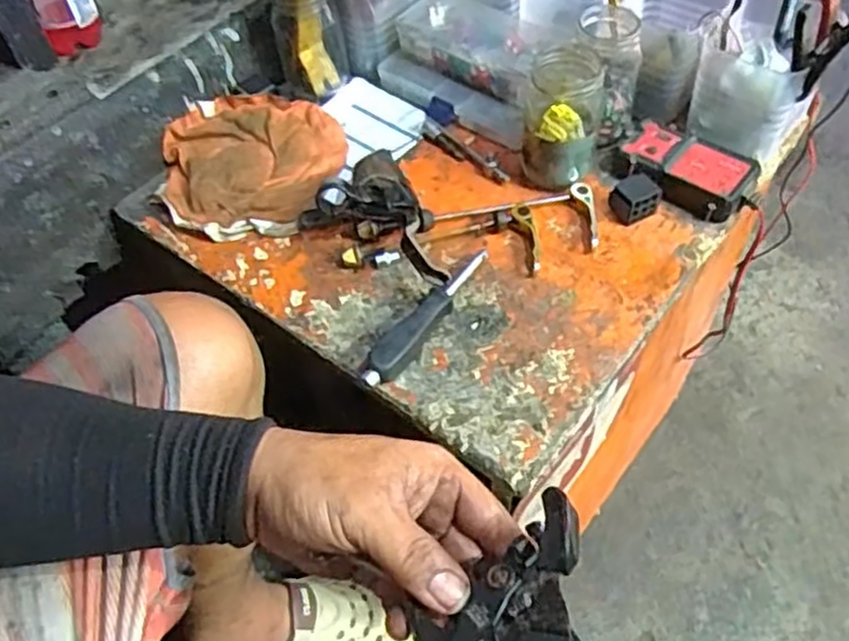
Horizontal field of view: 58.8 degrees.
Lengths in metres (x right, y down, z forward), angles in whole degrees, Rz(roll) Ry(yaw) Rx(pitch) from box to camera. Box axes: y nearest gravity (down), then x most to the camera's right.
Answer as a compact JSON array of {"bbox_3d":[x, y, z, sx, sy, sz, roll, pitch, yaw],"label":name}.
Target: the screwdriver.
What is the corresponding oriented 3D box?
[{"bbox_3d":[0.001,-0.006,0.563,0.020,0.023,0.144,27,61,20],"label":"screwdriver"}]

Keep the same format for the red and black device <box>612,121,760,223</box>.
[{"bbox_3d":[0.213,-0.124,0.633,0.112,0.031,0.065,22,59,18],"label":"red and black device"}]

